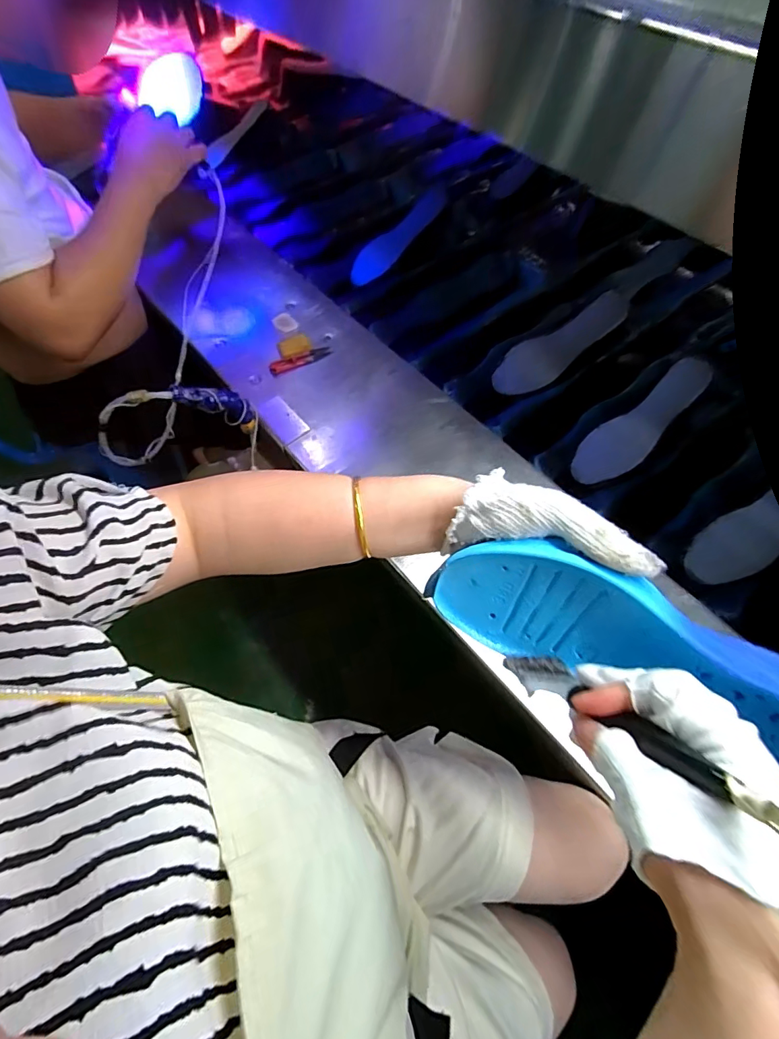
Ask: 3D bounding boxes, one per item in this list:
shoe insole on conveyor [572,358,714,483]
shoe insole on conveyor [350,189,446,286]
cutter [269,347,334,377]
[{"bbox_3d":[0.357,-0.136,0.667,0.230,0.017,0.071,-43,67,4],"label":"shoe insole on conveyor"},{"bbox_3d":[0.017,-0.542,0.912,0.232,0.016,0.072,-41,66,6],"label":"shoe insole on conveyor"},{"bbox_3d":[-0.139,-0.250,0.752,0.101,0.015,0.025,-17,62,-9],"label":"cutter"}]

